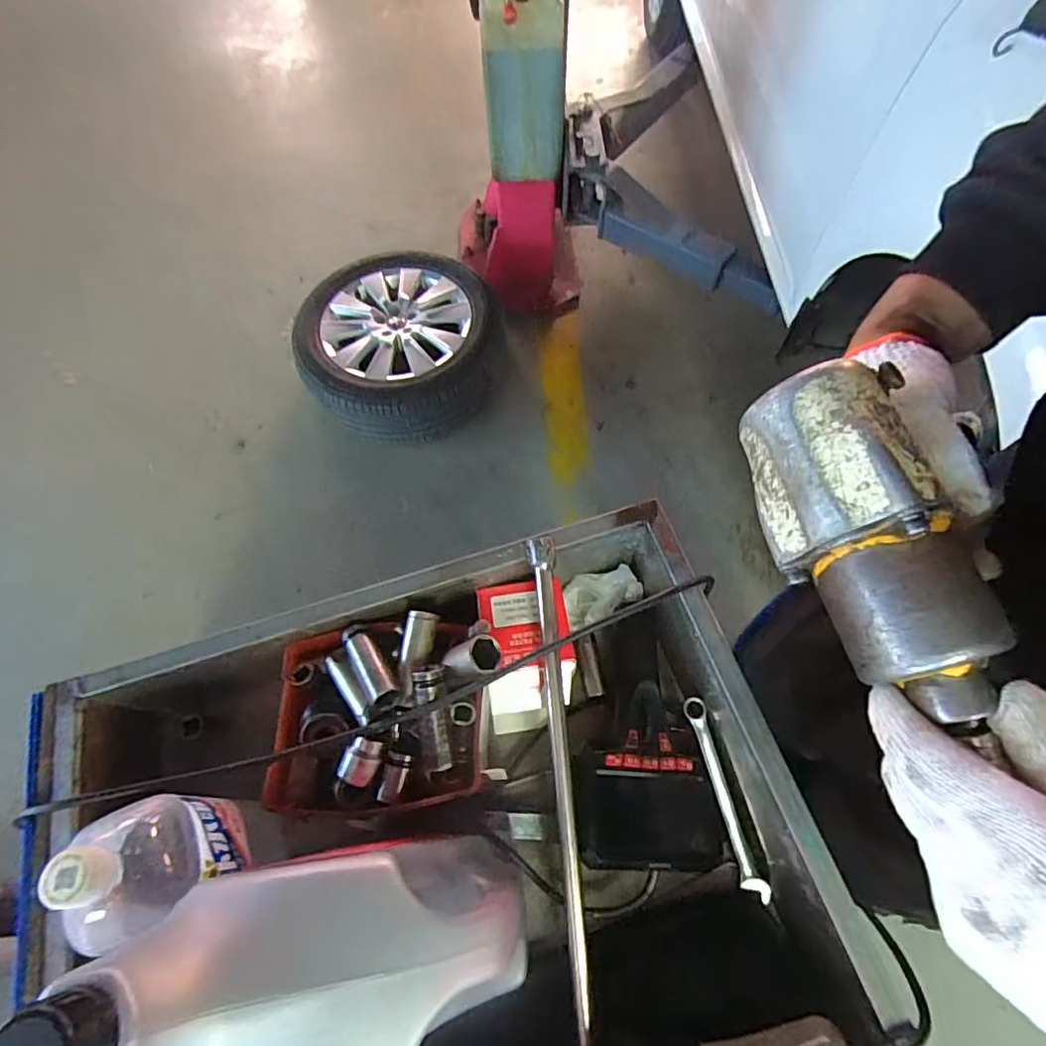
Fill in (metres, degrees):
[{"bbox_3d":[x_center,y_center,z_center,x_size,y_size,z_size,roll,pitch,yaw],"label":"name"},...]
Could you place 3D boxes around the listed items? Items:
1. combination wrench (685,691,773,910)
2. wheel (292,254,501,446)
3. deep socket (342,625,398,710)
[{"bbox_3d":[0.178,0.243,0.503,0.020,0.013,0.178,-18,84,-6],"label":"combination wrench"},{"bbox_3d":[-0.359,-0.538,1.705,0.551,0.184,0.555,-1,64,2],"label":"wheel"},{"bbox_3d":[-0.131,0.118,0.482,0.026,0.021,0.088,-34,51,-13],"label":"deep socket"}]

